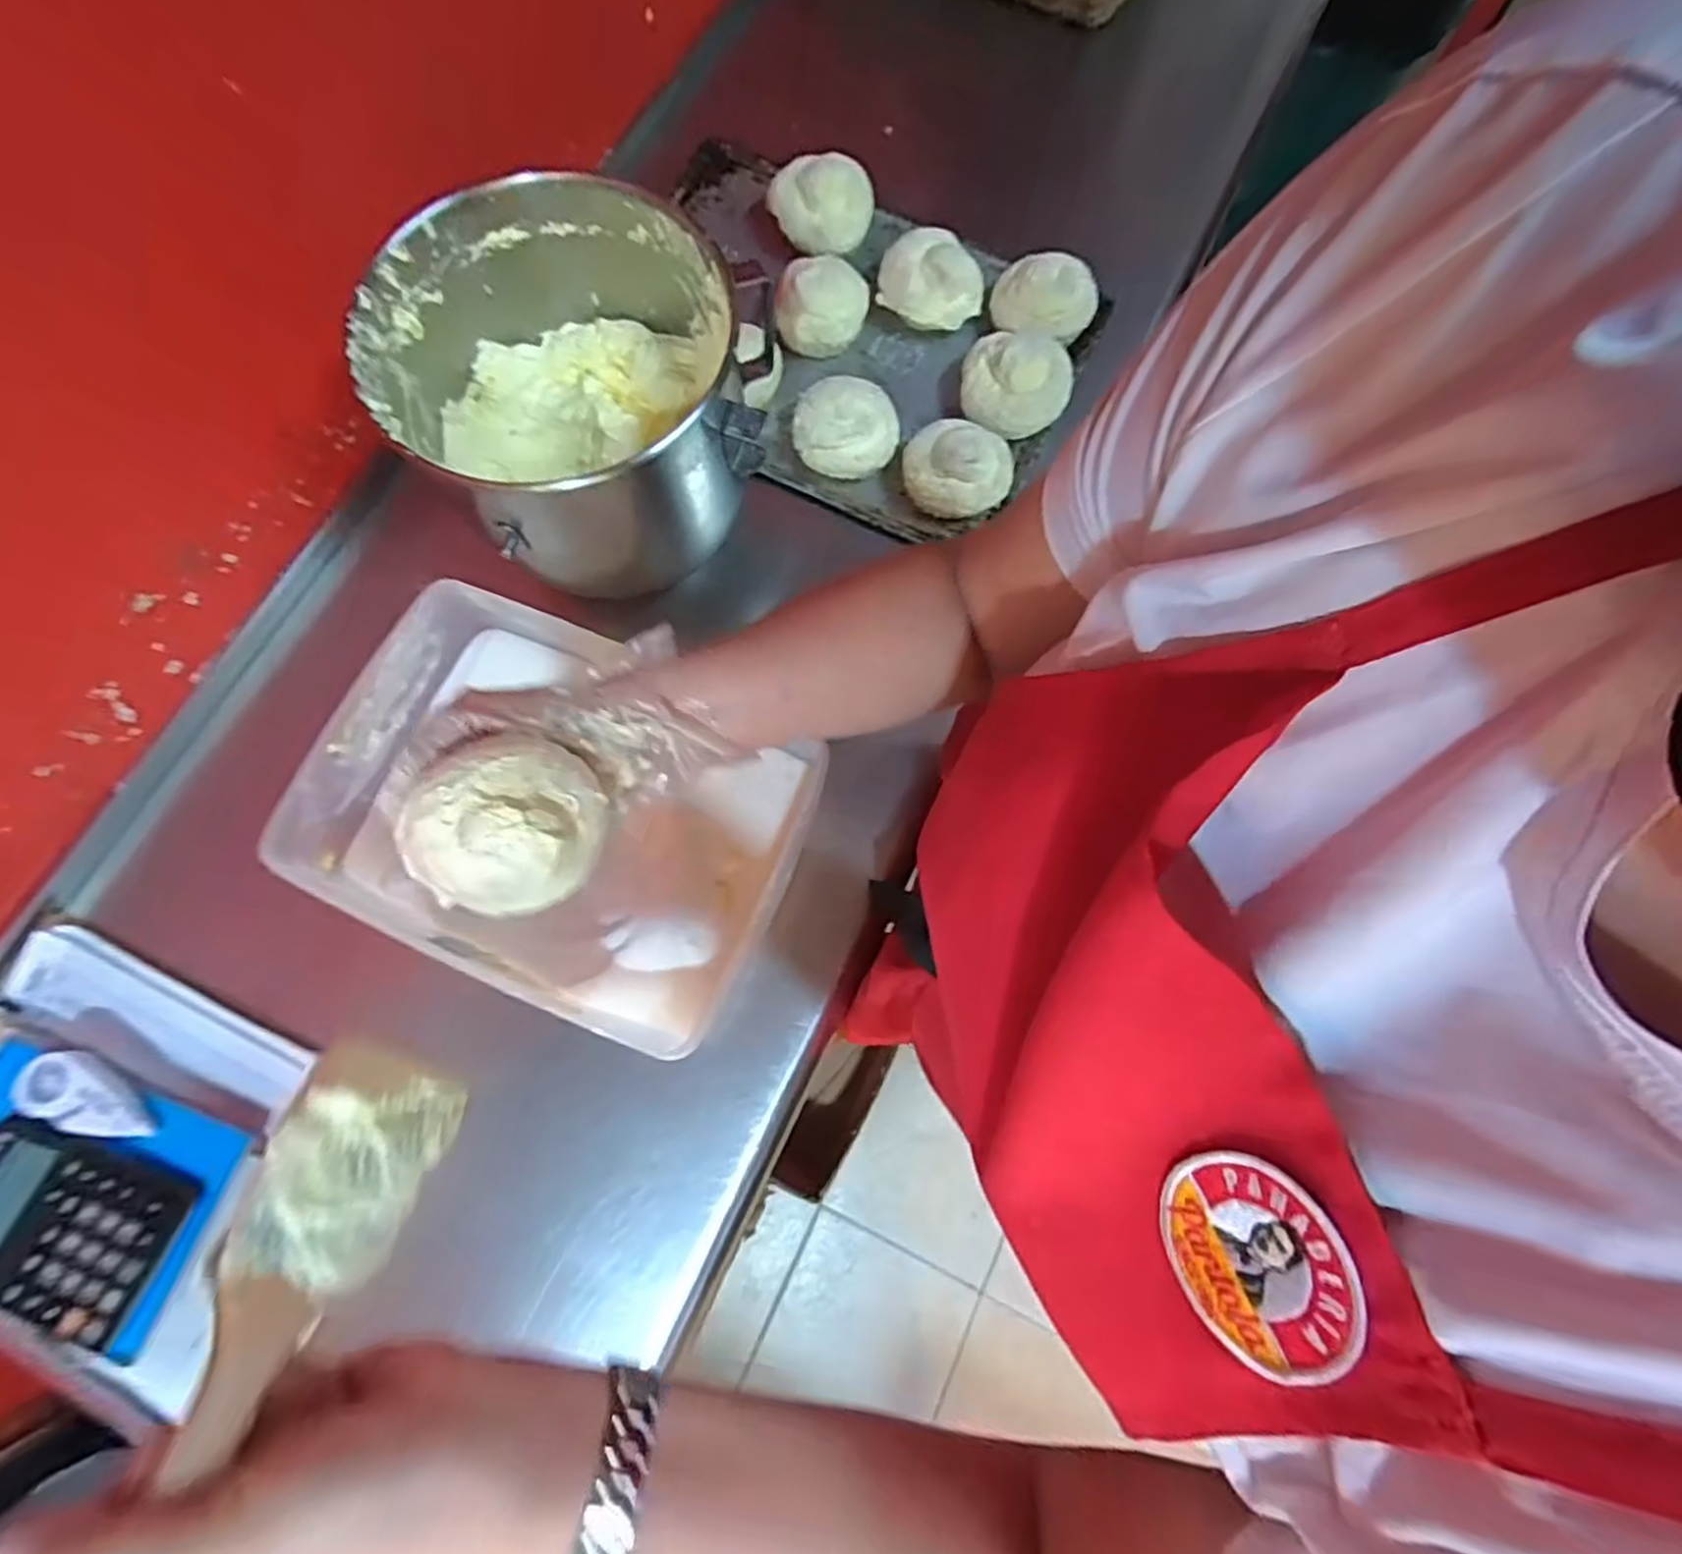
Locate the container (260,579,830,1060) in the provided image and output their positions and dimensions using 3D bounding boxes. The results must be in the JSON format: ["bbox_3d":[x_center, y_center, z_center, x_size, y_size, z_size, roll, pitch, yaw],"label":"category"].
[{"bbox_3d":[-0.205,0.025,0.554,0.345,0.073,0.253,24,77,6],"label":"container"}]

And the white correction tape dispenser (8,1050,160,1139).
[{"bbox_3d":[-0.517,0.218,0.511,0.095,0.014,0.043,19,76,5],"label":"white correction tape dispenser"}]

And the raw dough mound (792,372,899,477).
[{"bbox_3d":[0.005,-0.314,0.662,0.091,0.061,0.081,0,75,0],"label":"raw dough mound"}]

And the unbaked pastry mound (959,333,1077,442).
[{"bbox_3d":[0.157,-0.356,0.656,0.098,0.049,0.089,14,76,4],"label":"unbaked pastry mound"}]

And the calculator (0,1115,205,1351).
[{"bbox_3d":[-0.519,0.296,0.490,0.140,0.018,0.102,20,76,5],"label":"calculator"}]

